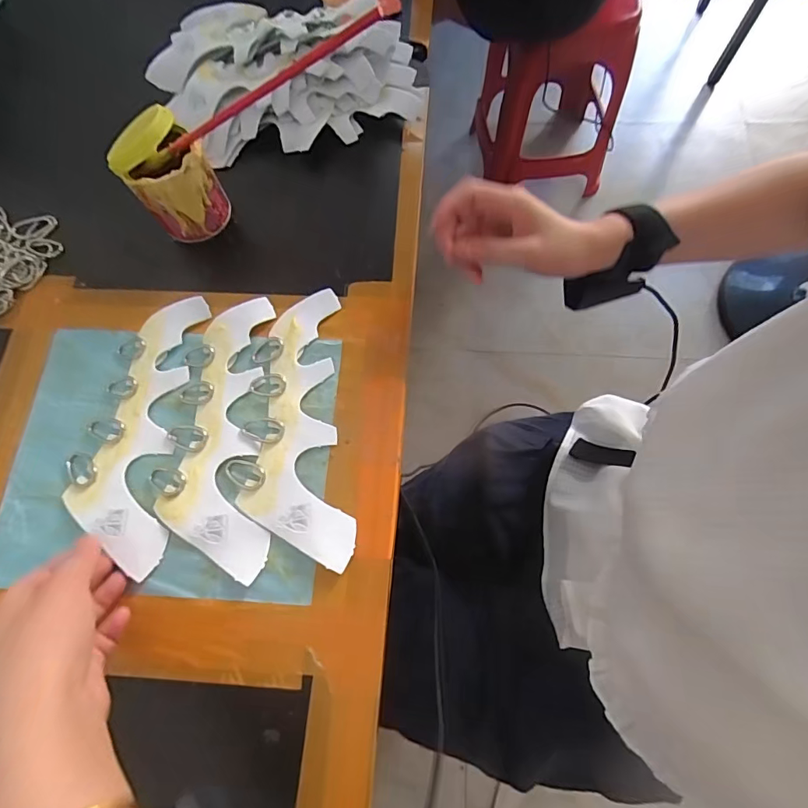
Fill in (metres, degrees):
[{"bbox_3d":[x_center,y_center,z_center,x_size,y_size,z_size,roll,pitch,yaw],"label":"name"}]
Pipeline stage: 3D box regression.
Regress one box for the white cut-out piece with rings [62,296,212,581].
[{"bbox_3d":[-0.212,0.015,0.357,0.082,0.010,0.215,3,73,3],"label":"white cut-out piece with rings"}]

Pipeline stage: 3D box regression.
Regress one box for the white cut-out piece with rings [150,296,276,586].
[{"bbox_3d":[-0.146,0.020,0.351,0.079,0.009,0.214,-5,71,1],"label":"white cut-out piece with rings"}]

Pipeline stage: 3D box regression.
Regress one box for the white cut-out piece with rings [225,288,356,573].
[{"bbox_3d":[-0.089,0.015,0.352,0.084,0.007,0.215,-7,71,0],"label":"white cut-out piece with rings"}]

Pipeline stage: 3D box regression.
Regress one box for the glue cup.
[{"bbox_3d":[-0.195,-0.189,0.384,0.063,0.078,0.063,-1,71,2],"label":"glue cup"}]

